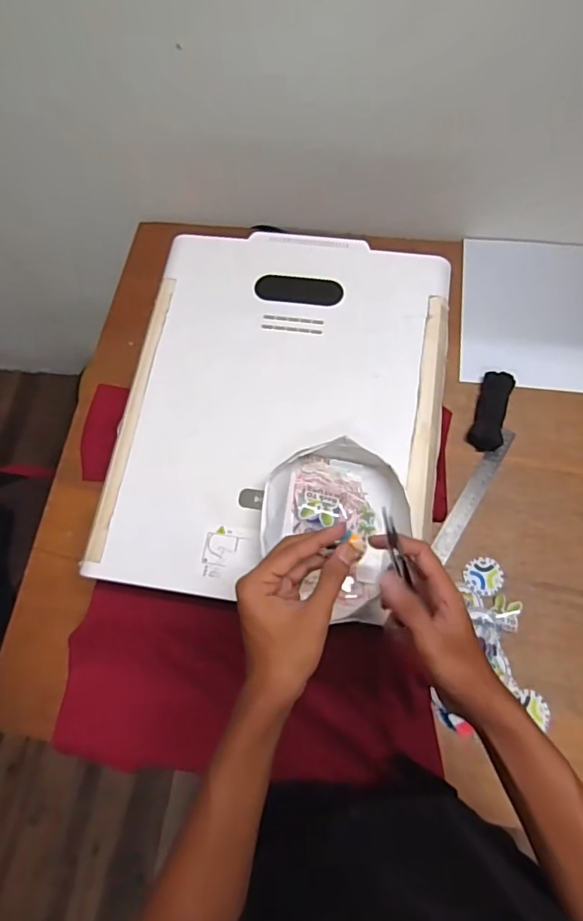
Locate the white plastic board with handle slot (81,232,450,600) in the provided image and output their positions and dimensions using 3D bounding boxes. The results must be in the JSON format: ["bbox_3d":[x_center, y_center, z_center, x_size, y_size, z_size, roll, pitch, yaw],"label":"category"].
[{"bbox_3d":[-0.013,-0.079,0.664,0.402,0.034,0.496,8,71,5],"label":"white plastic board with handle slot"}]

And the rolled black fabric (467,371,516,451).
[{"bbox_3d":[0.312,-0.076,0.803,0.046,0.028,0.128,16,71,8],"label":"rolled black fabric"}]

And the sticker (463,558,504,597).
[{"bbox_3d":[0.275,0.163,0.735,0.050,0.007,0.050,-1,70,2],"label":"sticker"}]

